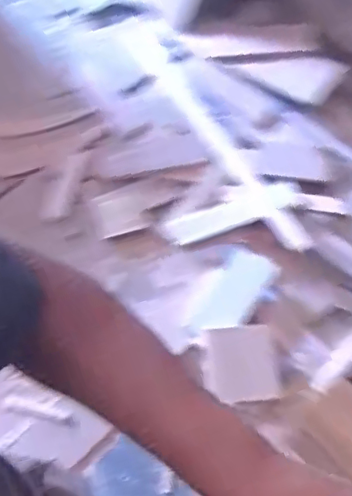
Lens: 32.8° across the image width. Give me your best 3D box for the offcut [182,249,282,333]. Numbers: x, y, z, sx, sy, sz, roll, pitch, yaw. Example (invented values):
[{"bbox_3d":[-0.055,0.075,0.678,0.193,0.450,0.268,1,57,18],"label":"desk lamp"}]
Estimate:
[{"bbox_3d":[0.143,0.119,1.537,0.130,0.032,0.259,30,71,20],"label":"offcut"}]

